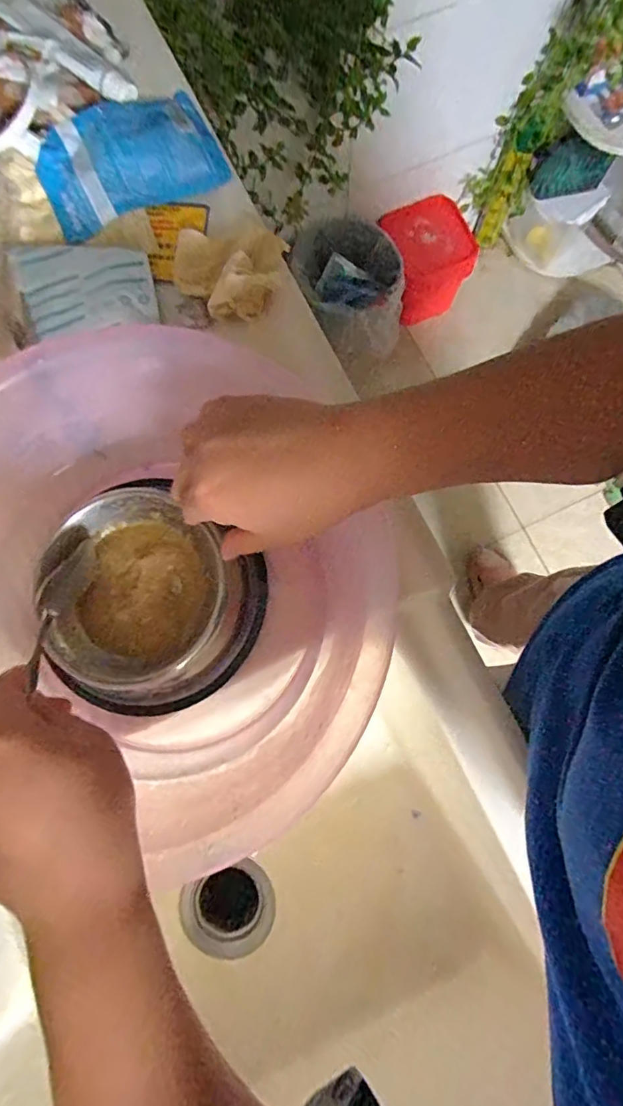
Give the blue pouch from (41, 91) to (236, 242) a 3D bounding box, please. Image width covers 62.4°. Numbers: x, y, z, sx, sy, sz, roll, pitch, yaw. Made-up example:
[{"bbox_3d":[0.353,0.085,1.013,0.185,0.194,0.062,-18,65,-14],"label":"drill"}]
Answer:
[{"bbox_3d":[-0.159,-0.339,0.438,0.147,0.019,0.108,-26,79,-4],"label":"blue pouch"}]

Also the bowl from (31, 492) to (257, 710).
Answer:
[{"bbox_3d":[-0.115,0.030,0.358,0.140,0.041,0.126,38,81,8],"label":"bowl"}]

